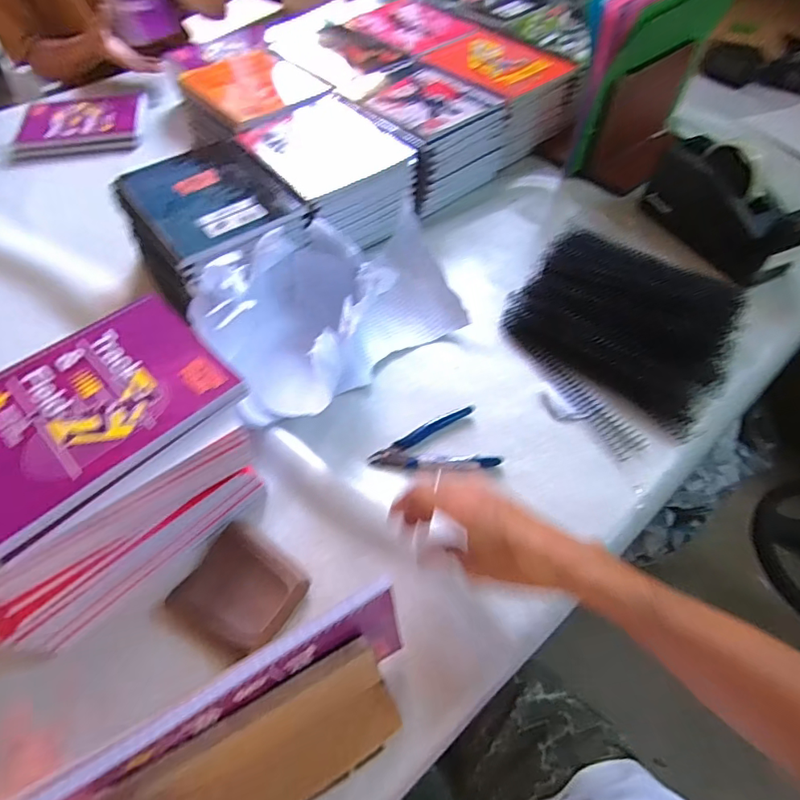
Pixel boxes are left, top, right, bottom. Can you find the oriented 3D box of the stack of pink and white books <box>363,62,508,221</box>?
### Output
[{"bbox_3d":[0.036,-0.402,0.739,0.188,0.094,0.202,-36,62,-21],"label":"stack of pink and white books"}]

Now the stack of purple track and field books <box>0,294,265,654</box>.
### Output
[{"bbox_3d":[-0.247,0.059,0.420,0.231,0.138,0.181,-37,62,-22],"label":"stack of purple track and field books"}]

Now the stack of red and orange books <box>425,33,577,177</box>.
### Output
[{"bbox_3d":[0.160,-0.508,0.806,0.173,0.095,0.223,-32,60,-19],"label":"stack of red and orange books"}]

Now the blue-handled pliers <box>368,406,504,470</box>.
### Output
[{"bbox_3d":[0.032,0.049,0.484,0.120,0.011,0.072,-16,56,-10],"label":"blue-handled pliers"}]

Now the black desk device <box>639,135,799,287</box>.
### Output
[{"bbox_3d":[0.425,-0.250,0.633,0.079,0.104,0.211,-17,56,-11],"label":"black desk device"}]

